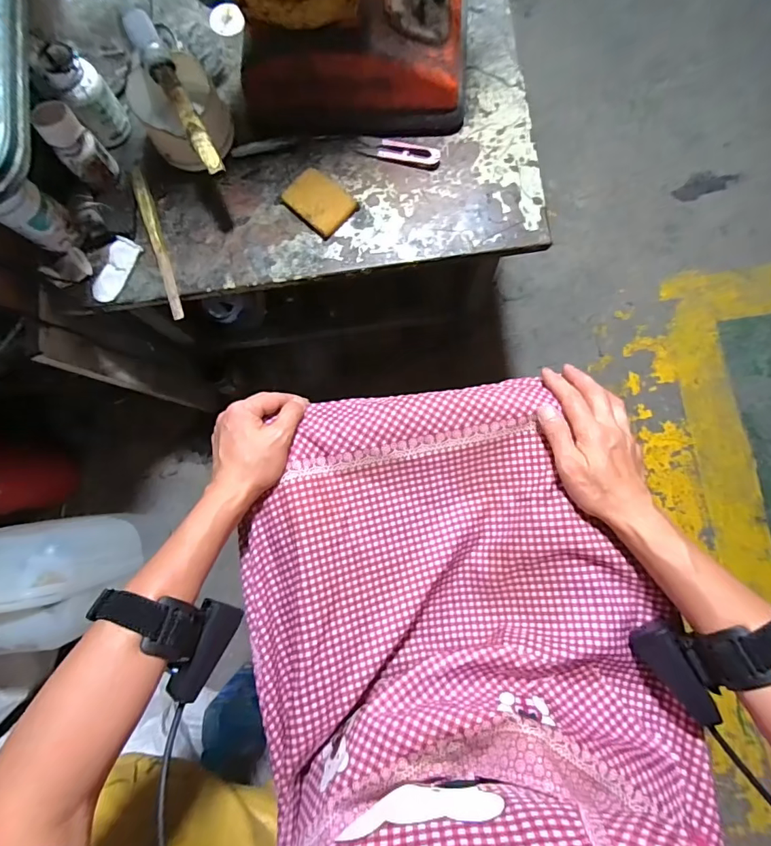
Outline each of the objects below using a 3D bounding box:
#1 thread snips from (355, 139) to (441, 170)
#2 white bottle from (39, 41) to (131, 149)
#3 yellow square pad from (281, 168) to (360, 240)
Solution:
[{"bbox_3d":[0.015,-0.302,0.484,0.094,0.010,0.027,18,85,4],"label":"thread snips"},{"bbox_3d":[-0.315,-0.347,0.468,0.048,0.077,0.054,-38,83,-2],"label":"white bottle"},{"bbox_3d":[-0.073,-0.242,0.481,0.072,0.010,0.053,44,87,6],"label":"yellow square pad"}]

